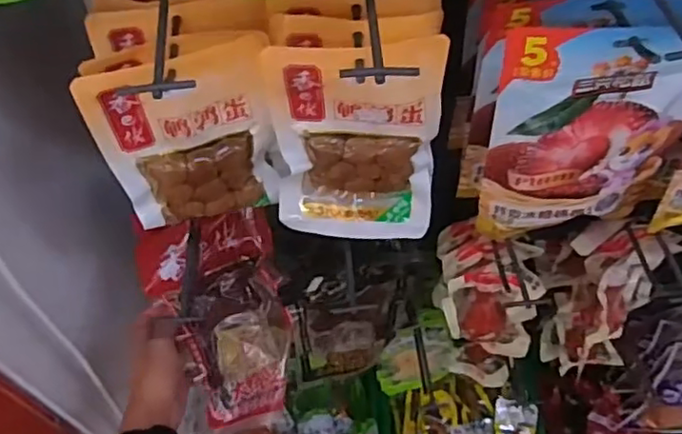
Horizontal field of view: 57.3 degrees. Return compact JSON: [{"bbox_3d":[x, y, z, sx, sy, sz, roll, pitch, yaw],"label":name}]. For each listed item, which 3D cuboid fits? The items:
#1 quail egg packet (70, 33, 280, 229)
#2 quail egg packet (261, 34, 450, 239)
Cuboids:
[{"bbox_3d":[-0.102,-0.051,0.443,0.116,0.136,0.025,-20,55,-9],"label":"quail egg packet"},{"bbox_3d":[0.011,-0.053,0.458,0.118,0.166,0.043,2,55,6],"label":"quail egg packet"}]

